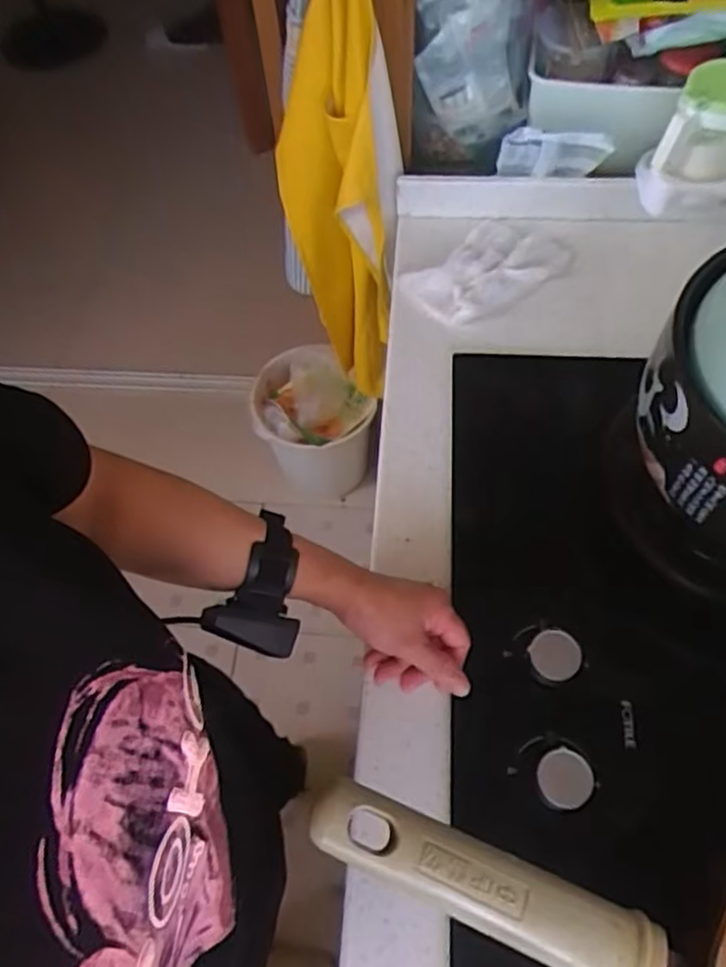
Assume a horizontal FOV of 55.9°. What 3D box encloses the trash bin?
[{"bbox_3d":[-0.101,-0.107,1.436,0.210,0.304,0.207,-1,60,2],"label":"trash bin"}]

